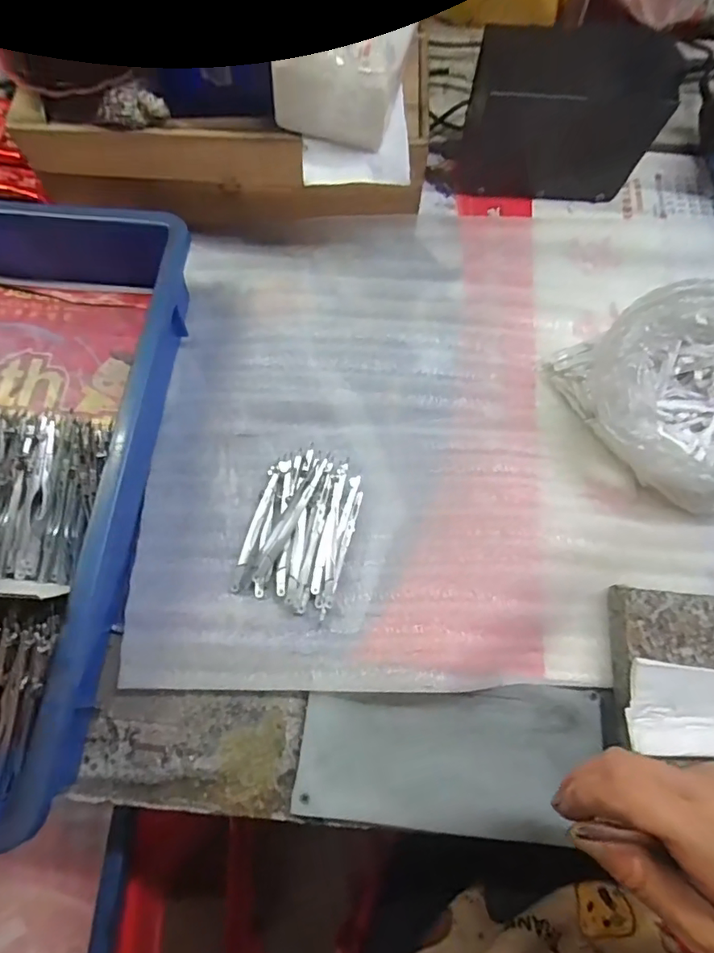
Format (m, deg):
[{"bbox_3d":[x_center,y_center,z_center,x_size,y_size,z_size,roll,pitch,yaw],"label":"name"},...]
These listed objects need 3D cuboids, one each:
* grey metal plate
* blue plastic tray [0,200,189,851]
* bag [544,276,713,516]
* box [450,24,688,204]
[{"bbox_3d":[0.062,0.181,0.341,0.194,0.009,0.085,3,68,0],"label":"grey metal plate"},{"bbox_3d":[-0.300,-0.015,0.372,0.304,0.087,0.435,4,70,1],"label":"blue plastic tray"},{"bbox_3d":[0.249,-0.052,0.395,0.161,0.092,0.151,-3,70,-1],"label":"bag"},{"bbox_3d":[0.194,-0.338,0.496,0.179,0.100,0.091,7,70,3],"label":"box"}]

